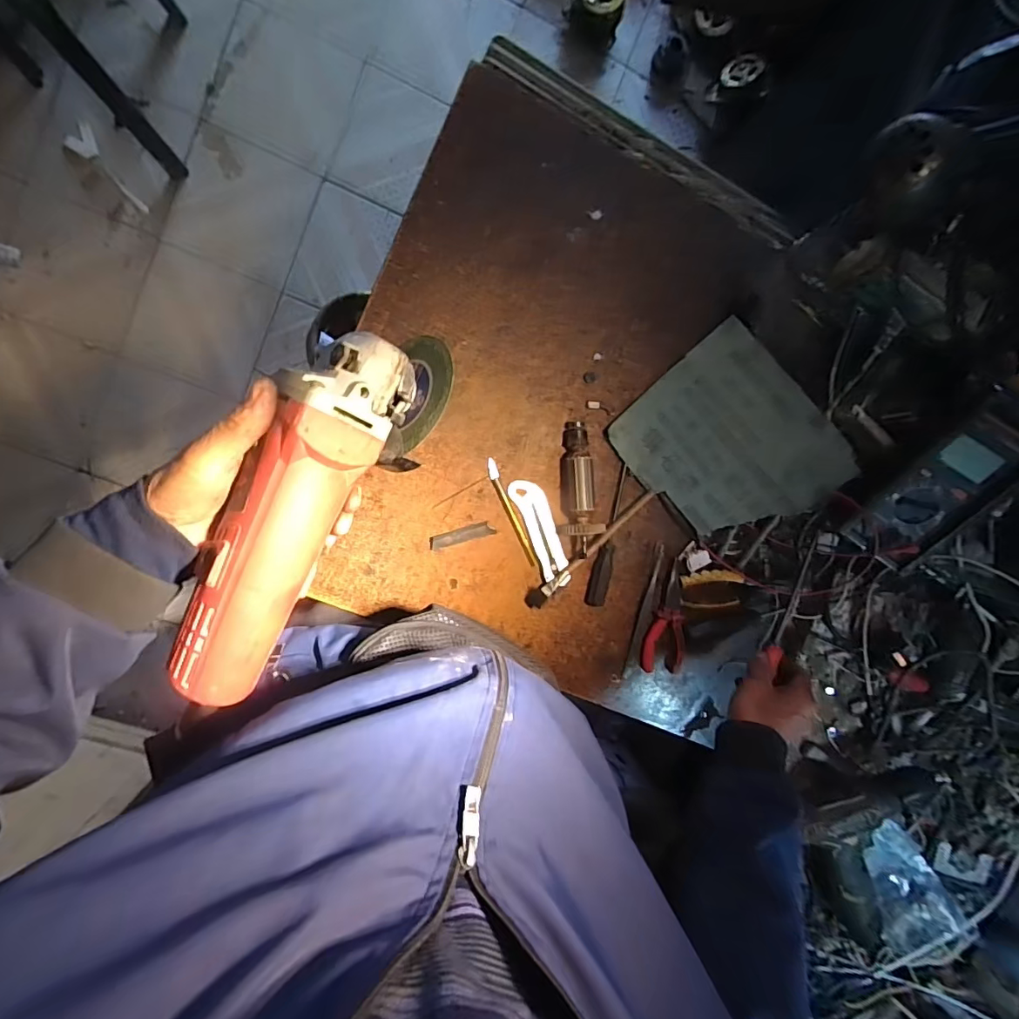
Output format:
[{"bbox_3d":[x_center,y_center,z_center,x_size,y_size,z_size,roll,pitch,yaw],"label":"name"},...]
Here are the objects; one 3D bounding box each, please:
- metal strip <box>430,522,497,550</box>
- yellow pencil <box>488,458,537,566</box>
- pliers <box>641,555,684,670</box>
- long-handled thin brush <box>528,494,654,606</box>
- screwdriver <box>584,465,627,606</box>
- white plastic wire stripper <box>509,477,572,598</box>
[{"bbox_3d":[-0.054,0.029,0.559,0.073,0.004,0.015,-15,98,-6],"label":"metal strip"},{"bbox_3d":[0.002,0.005,0.563,0.011,0.008,0.131,-24,99,-5],"label":"yellow pencil"},{"bbox_3d":[0.193,0.134,0.606,0.051,0.014,0.137,3,96,-8],"label":"pliers"},{"bbox_3d":[0.097,0.047,0.577,0.194,0.018,0.018,-41,100,-2],"label":"long-handled thin brush"},{"bbox_3d":[0.119,0.032,0.581,0.027,0.019,0.164,10,95,-9],"label":"screwdriver"},{"bbox_3d":[0.036,0.029,0.567,0.037,0.010,0.130,-20,98,-5],"label":"white plastic wire stripper"}]

